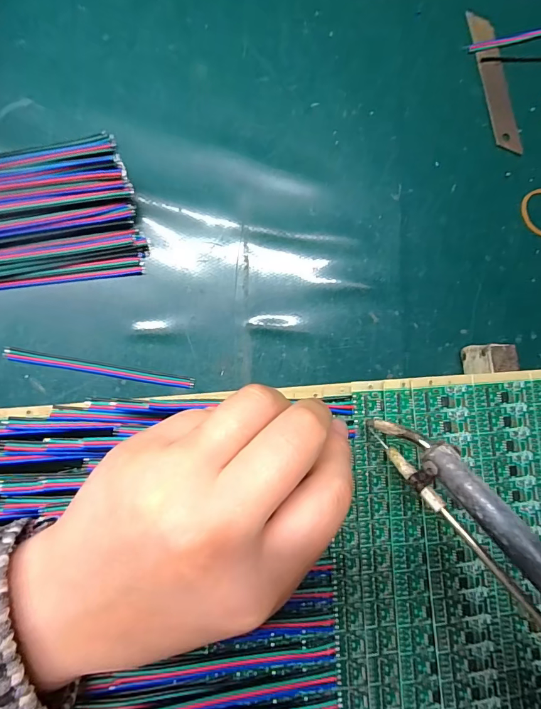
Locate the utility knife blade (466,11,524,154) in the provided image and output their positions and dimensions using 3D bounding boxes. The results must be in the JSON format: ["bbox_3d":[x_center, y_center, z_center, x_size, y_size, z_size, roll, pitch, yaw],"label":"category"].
[{"bbox_3d":[0.152,-0.183,0.269,0.018,0.004,0.097,-12,87,-9],"label":"utility knife blade"}]

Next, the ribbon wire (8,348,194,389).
[{"bbox_3d":[-0.091,0.008,0.219,0.097,0.004,0.006,10,83,-7],"label":"ribbon wire"}]

